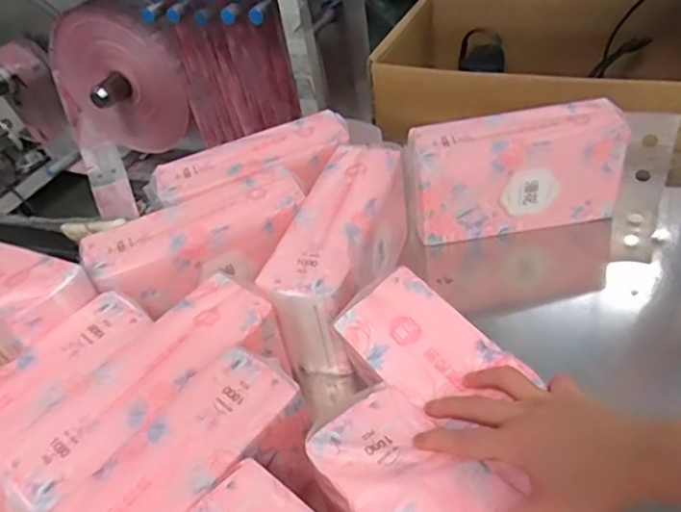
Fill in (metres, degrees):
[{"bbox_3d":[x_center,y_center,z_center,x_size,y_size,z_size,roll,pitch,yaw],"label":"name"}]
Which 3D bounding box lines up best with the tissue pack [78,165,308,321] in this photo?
[{"bbox_3d":[-0.160,-0.016,0.701,0.247,0.072,0.092,-27,42,-17],"label":"tissue pack"}]

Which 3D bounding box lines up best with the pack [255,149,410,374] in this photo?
[{"bbox_3d":[0.006,-0.004,0.697,0.091,0.125,0.259,7,44,21],"label":"pack"}]

